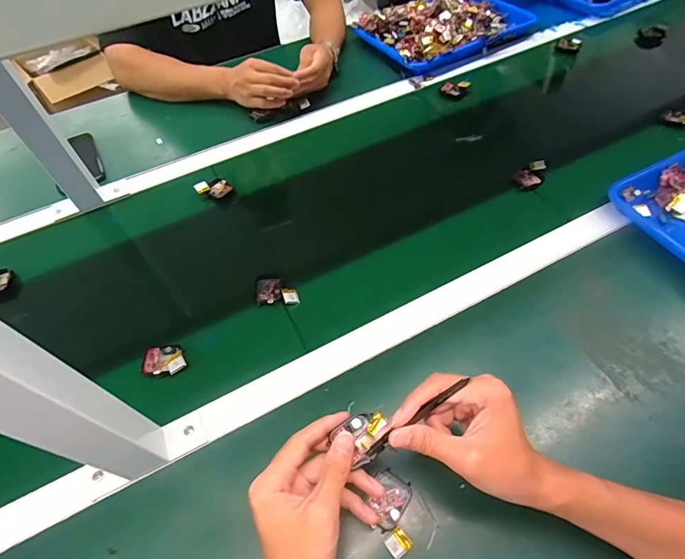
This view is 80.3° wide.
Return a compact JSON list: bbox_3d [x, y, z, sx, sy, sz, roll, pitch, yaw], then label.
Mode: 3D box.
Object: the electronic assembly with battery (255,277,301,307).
[{"bbox_3d":[-0.086,0.015,0.529,0.050,0.016,0.052,-16,54,-6],"label":"electronic assembly with battery"}]

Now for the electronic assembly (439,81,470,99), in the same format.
[{"bbox_3d":[0.210,-0.357,0.762,0.053,0.016,0.036,6,54,10],"label":"electronic assembly"}]

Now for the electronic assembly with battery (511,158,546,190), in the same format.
[{"bbox_3d":[0.287,-0.158,0.614,0.060,0.014,0.040,-28,56,-14],"label":"electronic assembly with battery"}]

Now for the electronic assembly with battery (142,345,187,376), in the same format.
[{"bbox_3d":[-0.208,0.095,0.478,0.052,0.008,0.036,1,54,7],"label":"electronic assembly with battery"}]

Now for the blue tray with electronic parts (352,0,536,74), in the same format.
[{"bbox_3d":[0.221,-0.553,0.883,0.338,0.055,0.238,-25,55,-13],"label":"blue tray with electronic parts"}]

